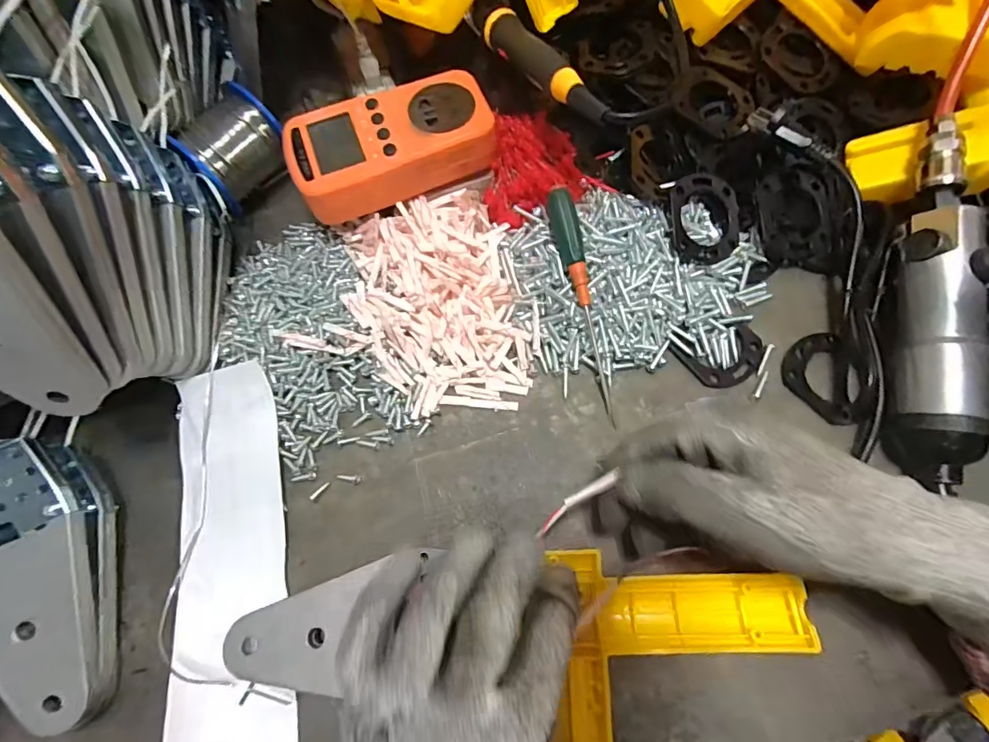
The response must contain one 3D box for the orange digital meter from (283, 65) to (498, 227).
[{"bbox_3d":[-0.064,-0.142,0.306,0.125,0.034,0.071,-17,70,-5],"label":"orange digital meter"}]

